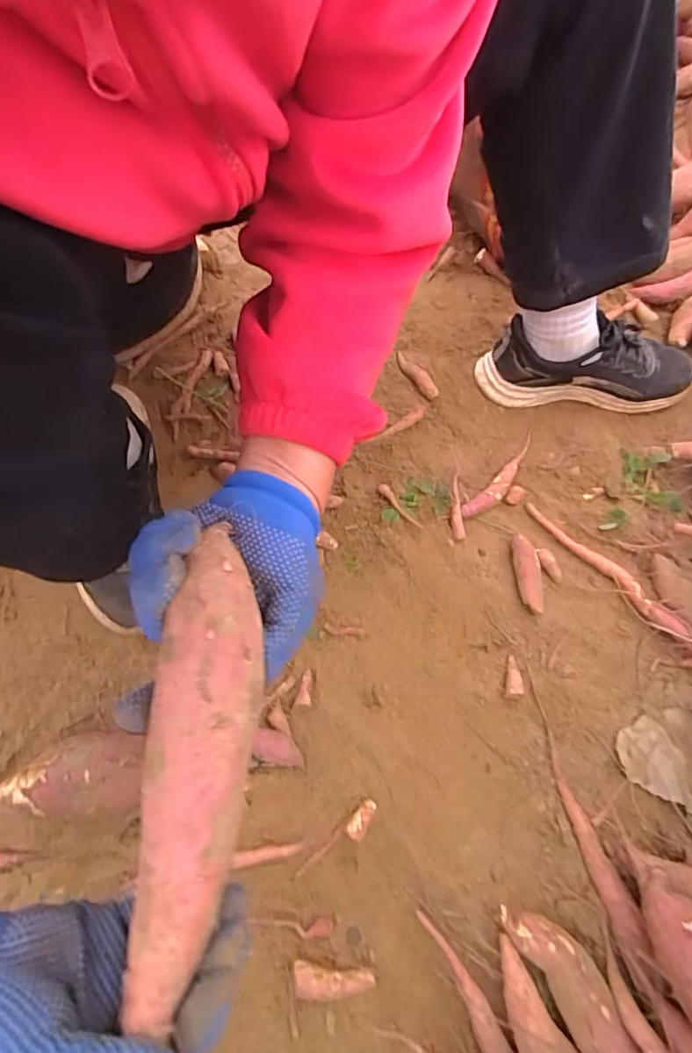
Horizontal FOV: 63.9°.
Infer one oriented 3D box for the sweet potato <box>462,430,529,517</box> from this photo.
[{"bbox_3d":[0.183,-0.060,0.638,0.027,0.015,0.163,39,67,15],"label":"sweet potato"}]

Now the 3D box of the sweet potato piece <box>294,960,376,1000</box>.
[{"bbox_3d":[-0.010,0.338,0.410,0.059,0.018,0.021,11,63,2],"label":"sweet potato piece"}]

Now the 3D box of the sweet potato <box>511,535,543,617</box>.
[{"bbox_3d":[0.189,0.050,0.580,0.022,0.024,0.083,4,63,-2],"label":"sweet potato"}]

